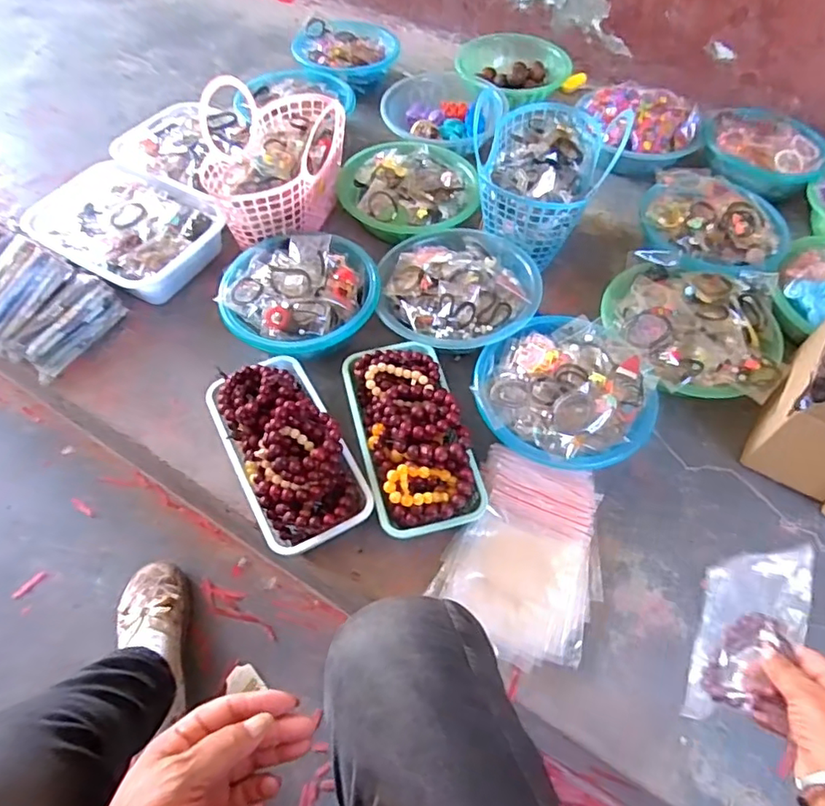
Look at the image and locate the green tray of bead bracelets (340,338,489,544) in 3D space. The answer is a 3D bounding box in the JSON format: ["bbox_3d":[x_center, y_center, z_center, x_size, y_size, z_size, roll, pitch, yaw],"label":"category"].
[{"bbox_3d":[-0.001,0.026,0.686,0.128,0.067,0.254,-12,58,-9],"label":"green tray of bead bracelets"}]

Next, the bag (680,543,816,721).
[{"bbox_3d":[0.302,0.203,0.508,0.024,0.114,0.159,38,55,1],"label":"bag"}]

